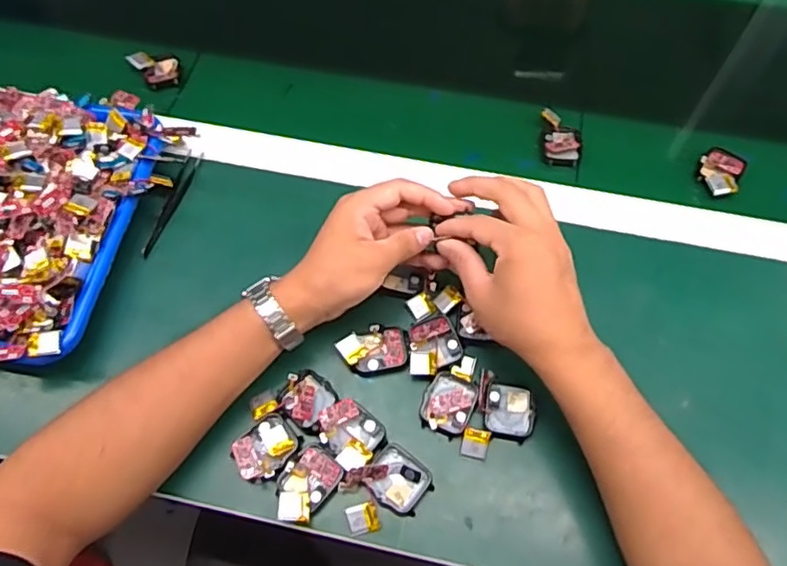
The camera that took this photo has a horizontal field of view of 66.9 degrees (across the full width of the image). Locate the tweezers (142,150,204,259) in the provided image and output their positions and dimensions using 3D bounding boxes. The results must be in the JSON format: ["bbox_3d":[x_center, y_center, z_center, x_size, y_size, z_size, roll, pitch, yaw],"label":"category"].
[{"bbox_3d":[-0.203,-0.075,0.552,0.016,0.012,0.116,11,64,5],"label":"tweezers"}]

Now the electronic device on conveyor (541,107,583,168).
[{"bbox_3d":[0.164,-0.141,0.577,0.039,0.012,0.061,3,64,2],"label":"electronic device on conveyor"}]

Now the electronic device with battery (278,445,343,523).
[{"bbox_3d":[-0.063,0.146,0.433,0.038,0.012,0.054,31,68,14],"label":"electronic device with battery"}]

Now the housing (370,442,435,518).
[{"bbox_3d":[0.004,0.145,0.438,0.045,0.009,0.040,36,69,16],"label":"housing"}]

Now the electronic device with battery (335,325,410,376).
[{"bbox_3d":[-0.015,0.053,0.479,0.054,0.018,0.036,-12,64,-6],"label":"electronic device with battery"}]

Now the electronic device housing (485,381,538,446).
[{"bbox_3d":[0.091,0.099,0.461,0.038,0.007,0.042,14,65,7],"label":"electronic device housing"}]

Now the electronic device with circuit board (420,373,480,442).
[{"bbox_3d":[0.043,0.093,0.462,0.038,0.009,0.046,21,66,10],"label":"electronic device with circuit board"}]

